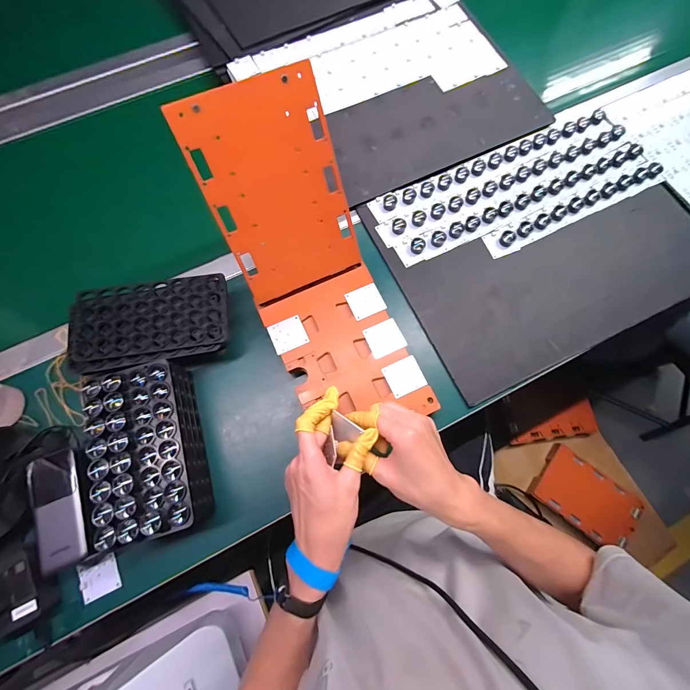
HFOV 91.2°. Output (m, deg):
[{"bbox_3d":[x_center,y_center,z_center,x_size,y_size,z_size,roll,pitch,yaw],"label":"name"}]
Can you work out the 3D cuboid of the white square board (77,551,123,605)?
[{"bbox_3d":[-0.302,0.287,0.416,0.043,0.008,0.042,-24,77,-7],"label":"white square board"}]

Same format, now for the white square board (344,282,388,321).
[{"bbox_3d":[0.030,-0.064,0.491,0.049,0.004,0.045,-24,76,-7],"label":"white square board"}]

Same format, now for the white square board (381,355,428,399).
[{"bbox_3d":[0.081,0.043,0.460,0.049,0.004,0.046,-23,76,-6],"label":"white square board"}]

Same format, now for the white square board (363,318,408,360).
[{"bbox_3d":[0.056,-0.010,0.476,0.050,0.004,0.046,-24,76,-7],"label":"white square board"}]

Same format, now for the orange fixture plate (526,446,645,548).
[{"bbox_3d":[0.640,0.405,0.898,0.243,0.038,0.164,37,82,18],"label":"orange fixture plate"}]

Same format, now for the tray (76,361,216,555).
[{"bbox_3d":[-0.238,0.128,0.419,0.103,0.083,0.200,-16,76,-5],"label":"tray"}]

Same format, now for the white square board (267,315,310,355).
[{"bbox_3d":[-0.080,-0.015,0.476,0.048,0.004,0.045,-23,76,-6],"label":"white square board"}]

